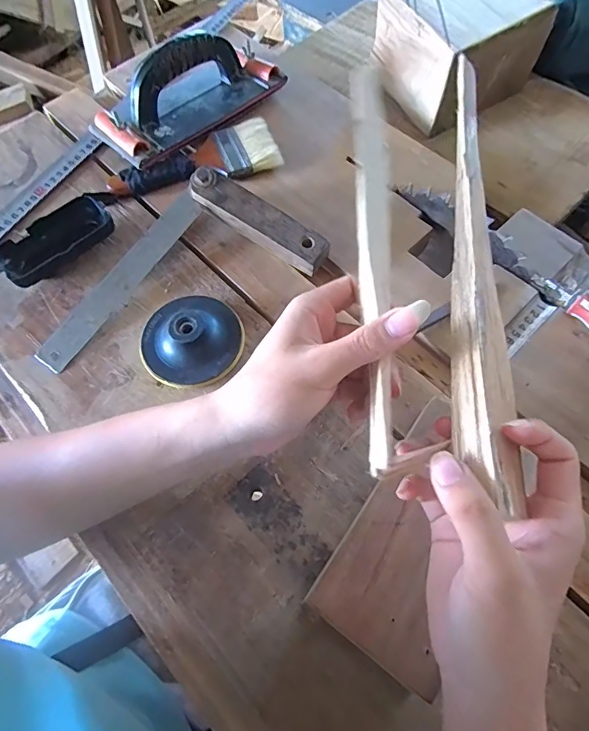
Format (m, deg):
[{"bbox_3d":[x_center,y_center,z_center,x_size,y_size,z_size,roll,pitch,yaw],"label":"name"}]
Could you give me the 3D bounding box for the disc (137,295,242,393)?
[{"bbox_3d":[-0.090,-0.025,0.376,0.087,0.035,0.090,-1,65,2],"label":"disc"}]

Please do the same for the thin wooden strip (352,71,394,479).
[{"bbox_3d":[0.052,-0.085,0.277,0.024,0.013,0.298,1,70,3],"label":"thin wooden strip"}]

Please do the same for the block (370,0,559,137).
[{"bbox_3d":[0.193,-0.385,0.527,0.148,0.113,0.143,-29,67,-10],"label":"block"}]

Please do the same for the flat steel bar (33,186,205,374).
[{"bbox_3d":[-0.160,-0.083,0.407,0.031,0.007,0.208,35,78,6],"label":"flat steel bar"}]

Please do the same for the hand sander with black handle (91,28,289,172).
[{"bbox_3d":[-0.119,-0.314,0.483,0.213,0.075,0.098,-42,70,-15],"label":"hand sander with black handle"}]

